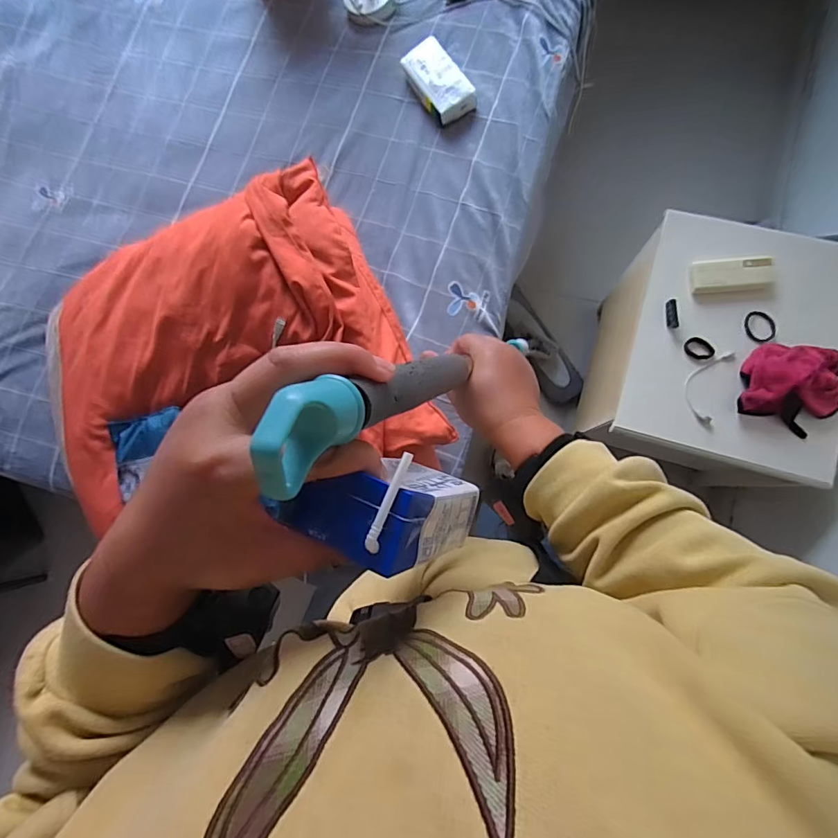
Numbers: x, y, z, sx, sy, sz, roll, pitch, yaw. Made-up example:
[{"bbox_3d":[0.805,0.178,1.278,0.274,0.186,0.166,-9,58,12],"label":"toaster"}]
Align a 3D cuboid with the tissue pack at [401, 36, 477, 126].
[{"bbox_3d":[0.044,-0.745,1.021,0.104,0.056,0.181,-30,81,1],"label":"tissue pack"}]

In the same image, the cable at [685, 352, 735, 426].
[{"bbox_3d":[0.542,-0.064,0.878,0.062,0.014,0.147,22,85,8],"label":"cable"}]

